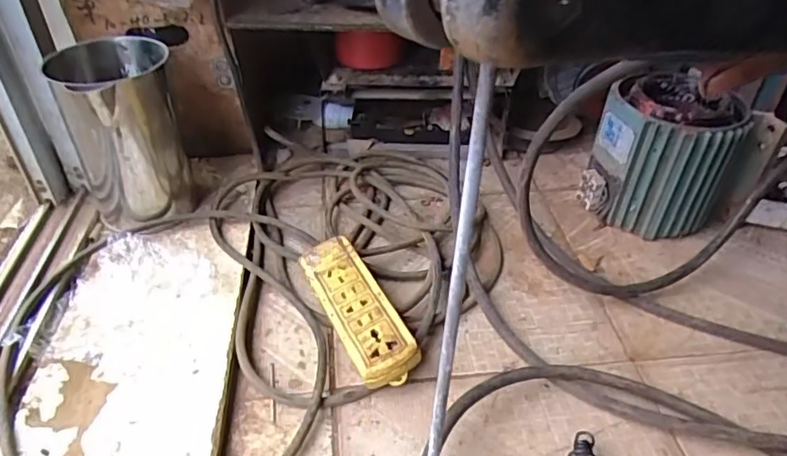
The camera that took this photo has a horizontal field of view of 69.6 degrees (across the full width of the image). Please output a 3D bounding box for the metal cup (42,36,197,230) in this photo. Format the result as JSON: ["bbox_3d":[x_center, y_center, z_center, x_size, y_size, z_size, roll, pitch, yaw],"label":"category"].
[{"bbox_3d":[-0.317,-0.109,0.679,0.124,0.195,0.138,-17,43,-23],"label":"metal cup"}]

